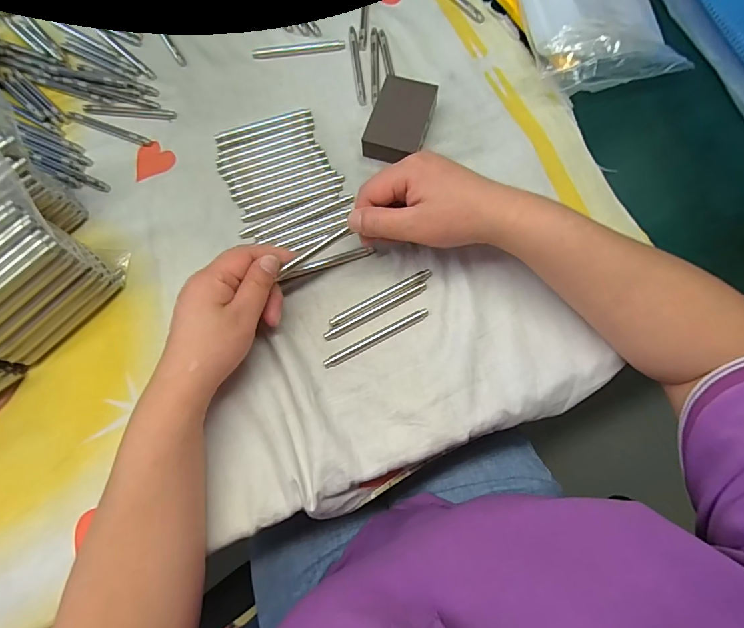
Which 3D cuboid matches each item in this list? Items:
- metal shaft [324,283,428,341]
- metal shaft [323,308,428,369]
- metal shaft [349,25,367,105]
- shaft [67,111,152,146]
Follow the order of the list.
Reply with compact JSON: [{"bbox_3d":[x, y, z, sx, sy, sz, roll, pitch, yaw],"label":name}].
[{"bbox_3d":[0.003,-0.002,0.343,0.093,0.004,0.009,-27,75,-6],"label":"metal shaft"},{"bbox_3d":[0.004,0.019,0.337,0.092,0.005,0.011,-28,75,-6],"label":"metal shaft"},{"bbox_3d":[-0.014,-0.247,0.409,0.008,0.004,0.093,-7,74,0],"label":"metal shaft"},{"bbox_3d":[-0.253,-0.178,0.396,0.089,0.004,0.008,22,76,8],"label":"shaft"}]

